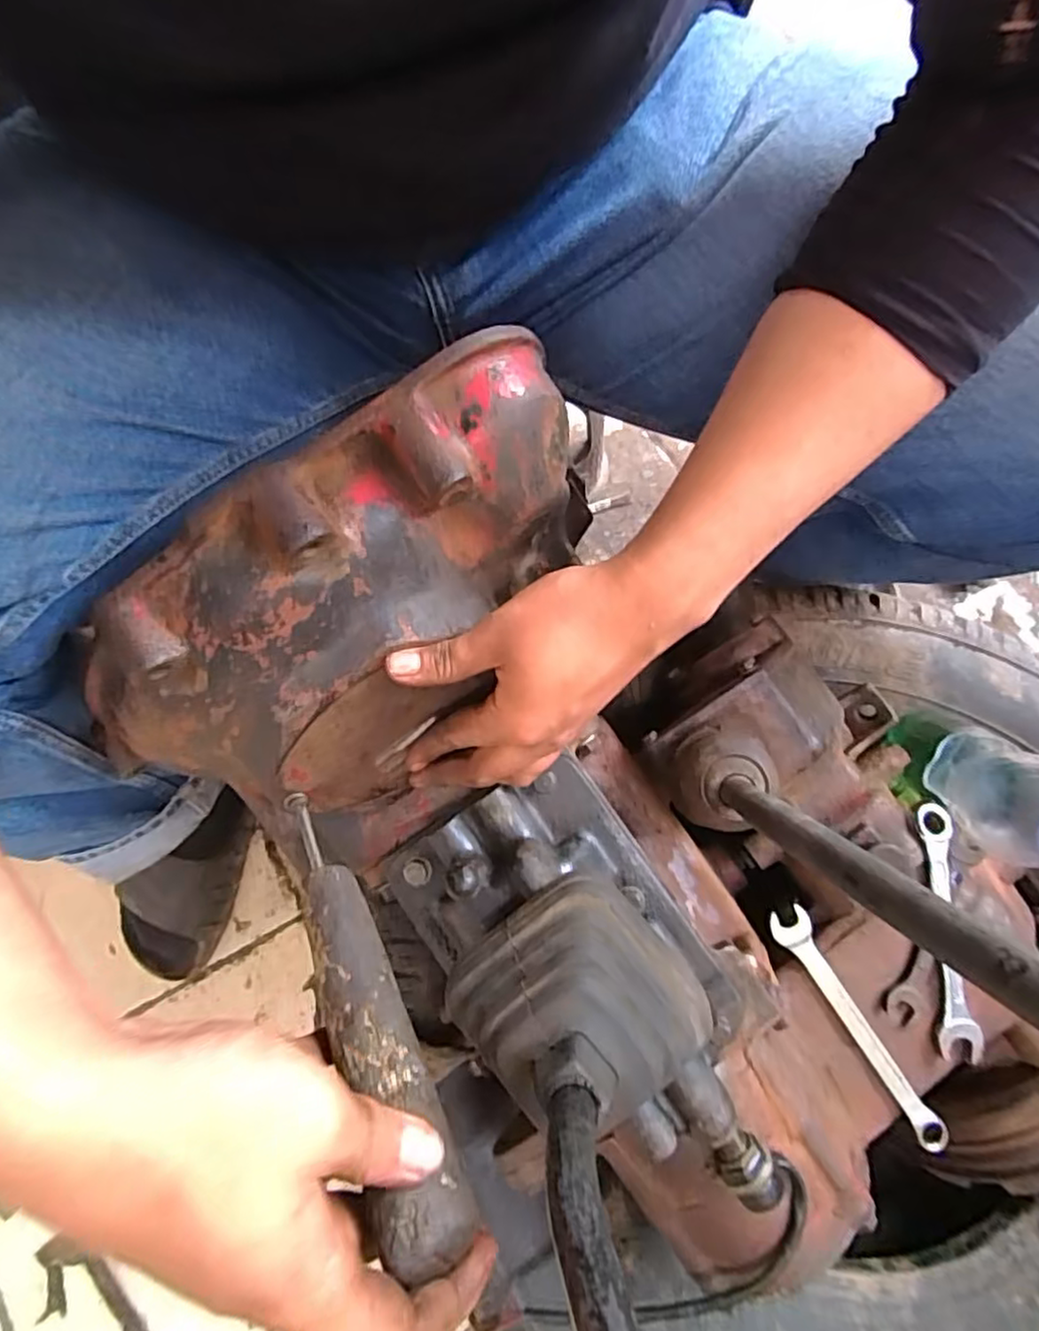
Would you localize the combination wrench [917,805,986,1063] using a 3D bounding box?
[{"bbox_3d":[0.273,0.168,0.424,0.026,0.014,0.155,-2,76,0],"label":"combination wrench"}]

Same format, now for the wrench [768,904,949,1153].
[{"bbox_3d":[0.210,0.224,0.413,0.024,0.009,0.157,-30,77,-7],"label":"wrench"}]

